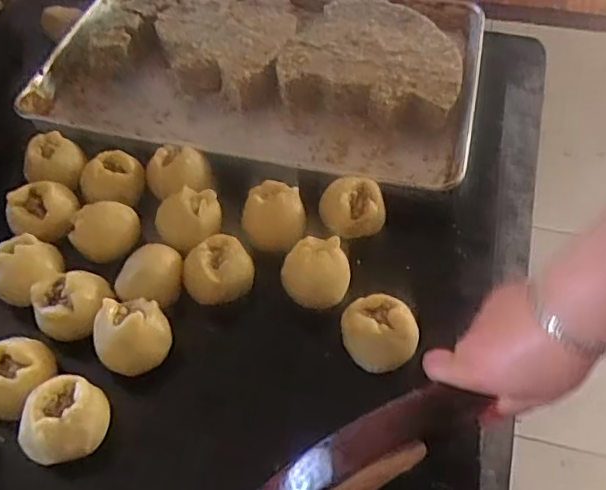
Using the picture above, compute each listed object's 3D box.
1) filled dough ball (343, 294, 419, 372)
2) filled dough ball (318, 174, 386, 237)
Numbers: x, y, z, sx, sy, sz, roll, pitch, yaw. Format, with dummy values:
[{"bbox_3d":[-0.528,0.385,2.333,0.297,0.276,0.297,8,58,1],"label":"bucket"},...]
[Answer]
[{"bbox_3d":[0.076,0.092,0.601,0.072,0.059,0.066,-1,53,1],"label":"filled dough ball"},{"bbox_3d":[0.059,-0.041,0.701,0.076,0.061,0.066,3,54,5],"label":"filled dough ball"}]

